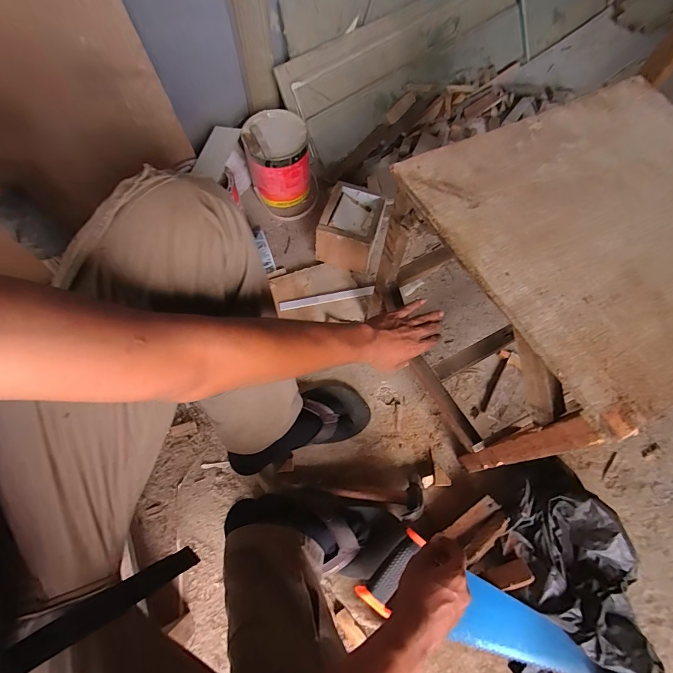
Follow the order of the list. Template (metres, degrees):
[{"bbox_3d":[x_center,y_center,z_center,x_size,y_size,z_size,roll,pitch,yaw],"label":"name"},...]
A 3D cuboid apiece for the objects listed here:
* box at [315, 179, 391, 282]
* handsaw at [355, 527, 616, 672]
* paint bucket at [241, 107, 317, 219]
[{"bbox_3d":[0.037,-0.254,0.827,0.125,0.099,0.163,18,66,6],"label":"box"},{"bbox_3d":[0.233,0.441,0.521,0.399,0.027,0.116,33,65,5],"label":"handsaw"},{"bbox_3d":[-0.132,-0.417,0.875,0.160,0.159,0.178,-8,66,-5],"label":"paint bucket"}]

